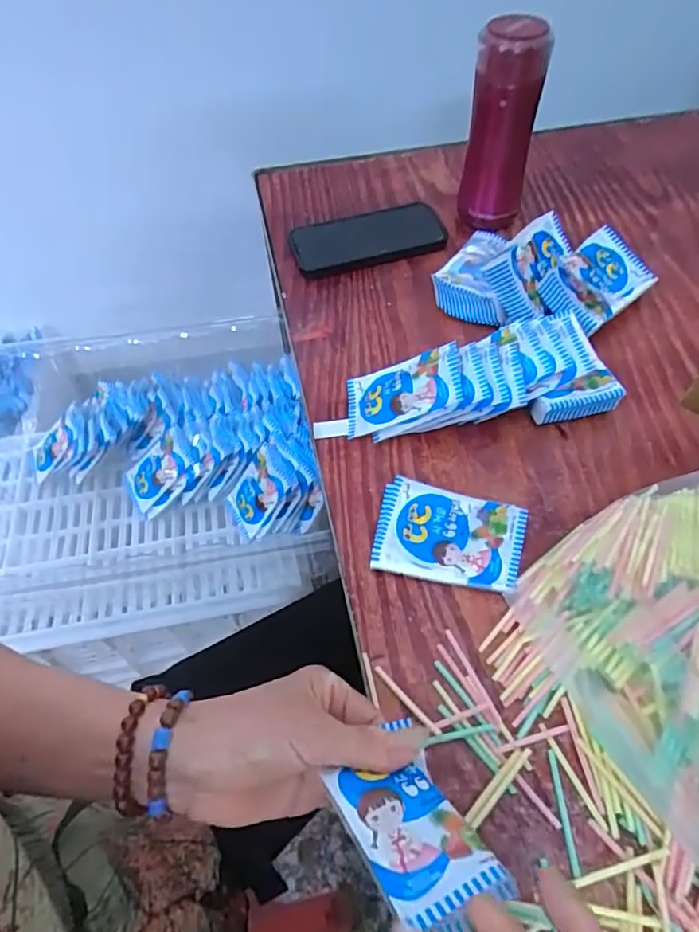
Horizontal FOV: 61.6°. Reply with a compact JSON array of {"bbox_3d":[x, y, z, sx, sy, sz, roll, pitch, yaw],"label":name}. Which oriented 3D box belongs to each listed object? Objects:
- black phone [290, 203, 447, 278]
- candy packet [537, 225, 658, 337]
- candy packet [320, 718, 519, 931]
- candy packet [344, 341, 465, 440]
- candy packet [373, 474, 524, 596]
[{"bbox_3d":[0.021,-0.249,0.643,0.165,0.017,0.079,-14,55,-8],"label":"black phone"},{"bbox_3d":[0.237,-0.177,0.562,0.109,0.015,0.073,-37,83,-20],"label":"candy packet"},{"bbox_3d":[0.025,0.157,0.262,0.050,0.004,0.095,-14,23,-17],"label":"candy packet"},{"bbox_3d":[0.044,-0.064,0.498,0.102,0.012,0.062,-20,53,24],"label":"candy packet"},{"bbox_3d":[0.075,0.051,0.438,0.106,0.011,0.076,9,55,8],"label":"candy packet"}]

